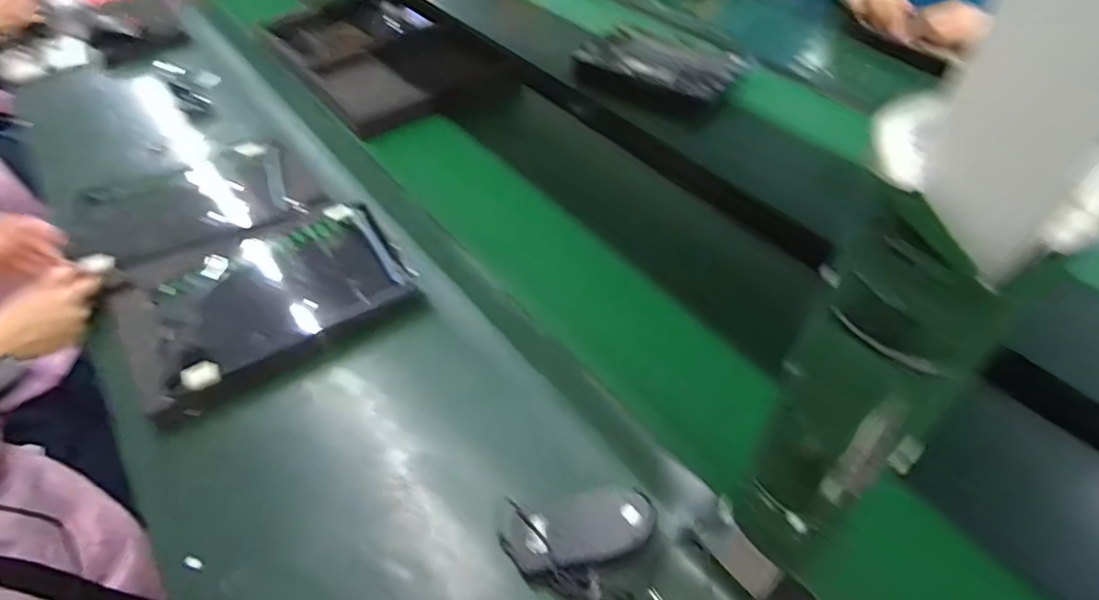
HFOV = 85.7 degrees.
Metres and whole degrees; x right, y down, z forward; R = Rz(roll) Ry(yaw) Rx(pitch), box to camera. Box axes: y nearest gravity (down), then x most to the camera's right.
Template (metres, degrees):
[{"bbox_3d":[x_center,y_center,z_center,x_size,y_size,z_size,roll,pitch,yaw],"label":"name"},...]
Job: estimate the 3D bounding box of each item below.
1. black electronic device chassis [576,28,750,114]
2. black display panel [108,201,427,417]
[{"bbox_3d":[0.173,-0.375,0.952,0.250,0.034,0.166,29,55,25],"label":"black electronic device chassis"},{"bbox_3d":[-0.308,-0.017,0.648,0.283,0.044,0.198,-26,52,-20],"label":"black display panel"}]

